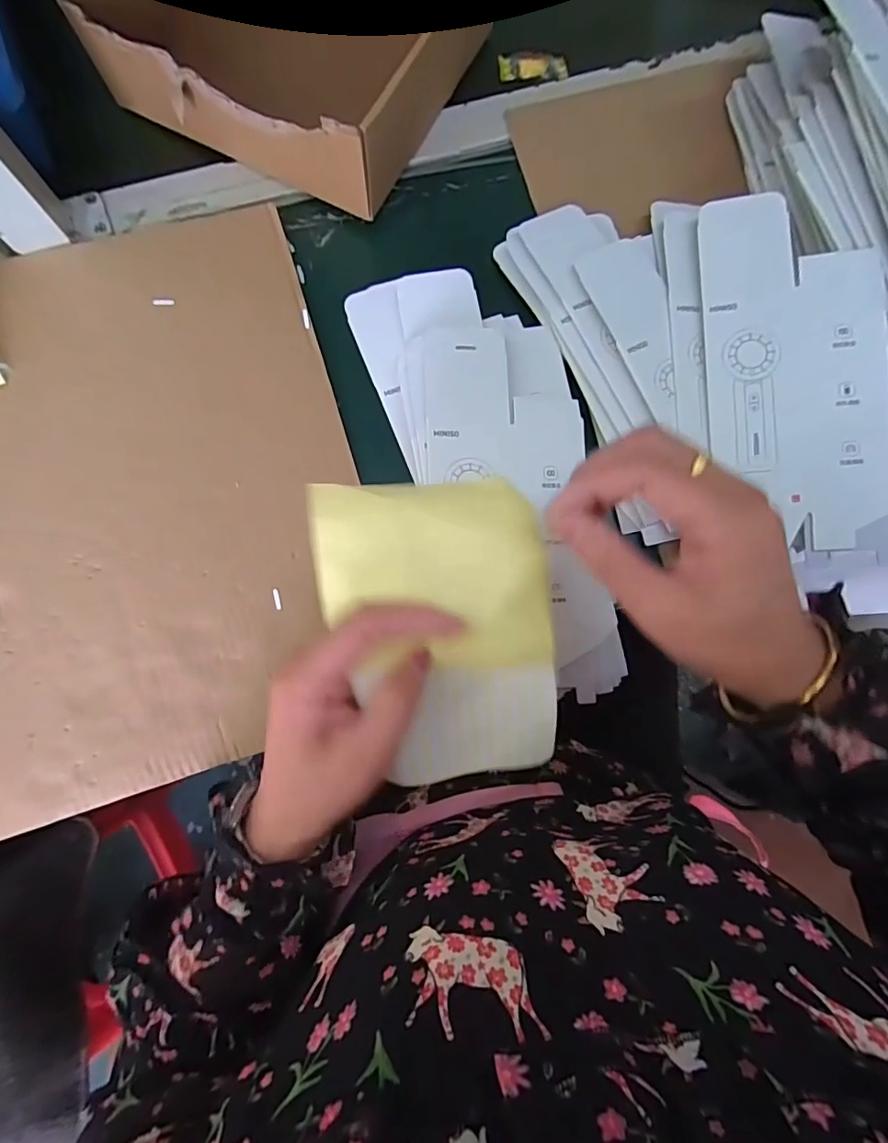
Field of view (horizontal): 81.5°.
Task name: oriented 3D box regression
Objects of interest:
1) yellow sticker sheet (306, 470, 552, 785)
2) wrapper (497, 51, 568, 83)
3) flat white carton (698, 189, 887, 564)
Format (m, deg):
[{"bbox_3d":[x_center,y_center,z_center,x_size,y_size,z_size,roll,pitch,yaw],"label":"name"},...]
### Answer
[{"bbox_3d":[0.000,0.038,0.262,0.111,0.022,0.165,-6,108,0],"label":"yellow sticker sheet"},{"bbox_3d":[0.078,-0.441,0.450,0.061,0.010,0.019,-9,85,-6],"label":"wrapper"},{"bbox_3d":[0.257,-0.147,0.375,0.116,0.006,0.263,-2,87,10],"label":"flat white carton"}]

